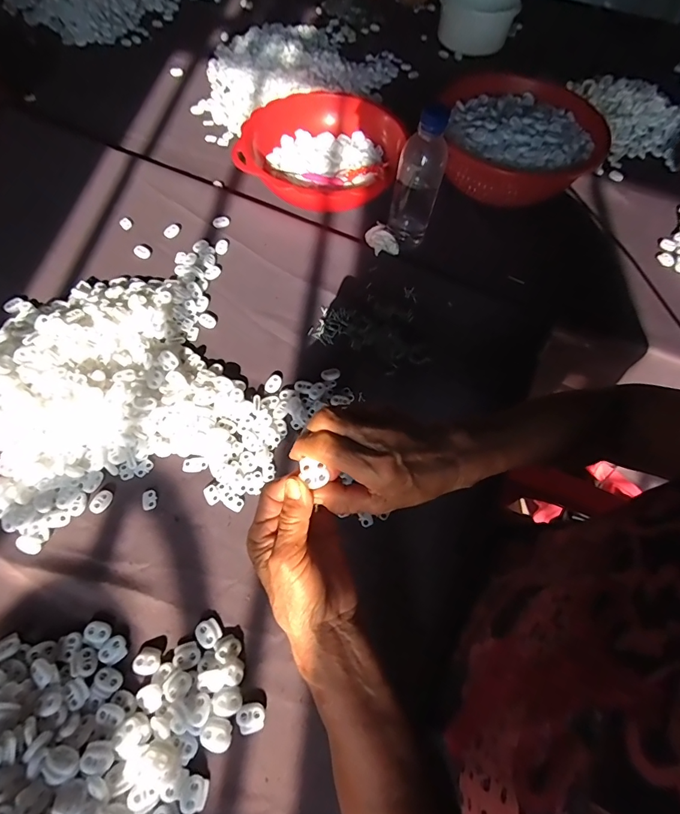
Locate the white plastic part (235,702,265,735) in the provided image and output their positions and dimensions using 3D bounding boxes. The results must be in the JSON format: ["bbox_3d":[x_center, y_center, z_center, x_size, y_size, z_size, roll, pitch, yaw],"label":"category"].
[{"bbox_3d":[-0.072,0.250,0.337,0.022,0.007,0.020,-14,64,-11],"label":"white plastic part"}]

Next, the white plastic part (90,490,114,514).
[{"bbox_3d":[-0.233,0.092,0.409,0.016,0.004,0.023,26,64,9],"label":"white plastic part"}]

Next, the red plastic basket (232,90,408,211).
[{"bbox_3d":[-0.030,-0.376,0.633,0.215,0.065,0.233,2,63,-3],"label":"red plastic basket"}]

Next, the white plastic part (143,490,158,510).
[{"bbox_3d":[-0.188,0.092,0.413,0.013,0.004,0.019,-14,64,-11],"label":"white plastic part"}]

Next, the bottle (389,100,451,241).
[{"bbox_3d":[0.104,-0.303,0.549,0.059,0.165,0.059,14,63,4],"label":"bottle"}]

